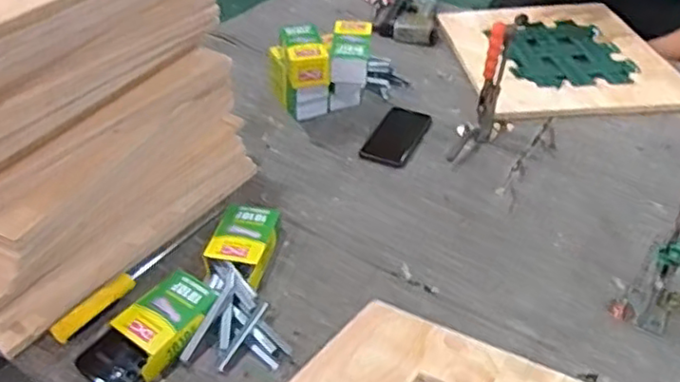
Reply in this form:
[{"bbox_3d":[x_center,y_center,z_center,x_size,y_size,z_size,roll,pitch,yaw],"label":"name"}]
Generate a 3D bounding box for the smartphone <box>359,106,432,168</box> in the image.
[{"bbox_3d":[0.101,-0.097,1.115,0.087,0.007,0.171,15,42,18],"label":"smartphone"}]

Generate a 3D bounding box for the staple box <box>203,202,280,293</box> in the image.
[{"bbox_3d":[-0.131,0.069,0.872,0.075,0.036,0.126,6,40,8],"label":"staple box"}]

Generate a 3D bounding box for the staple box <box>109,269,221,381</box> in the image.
[{"bbox_3d":[-0.208,0.153,0.770,0.083,0.029,0.129,24,45,27],"label":"staple box"}]

